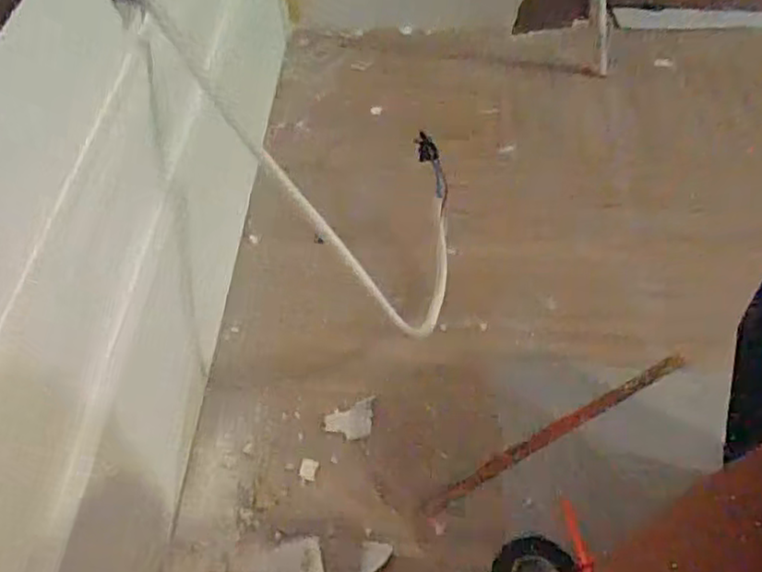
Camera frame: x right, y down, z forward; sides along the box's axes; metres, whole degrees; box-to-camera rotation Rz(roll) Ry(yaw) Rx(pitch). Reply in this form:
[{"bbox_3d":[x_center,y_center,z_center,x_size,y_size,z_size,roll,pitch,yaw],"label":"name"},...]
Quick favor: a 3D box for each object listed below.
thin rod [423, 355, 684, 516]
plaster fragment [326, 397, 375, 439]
[{"bbox_3d":[0.162,0.129,0.629,0.290,0.008,0.017,-25,56,-18],"label":"thin rod"},{"bbox_3d":[-0.026,0.123,0.630,0.048,0.004,0.031,-17,54,-13],"label":"plaster fragment"}]

